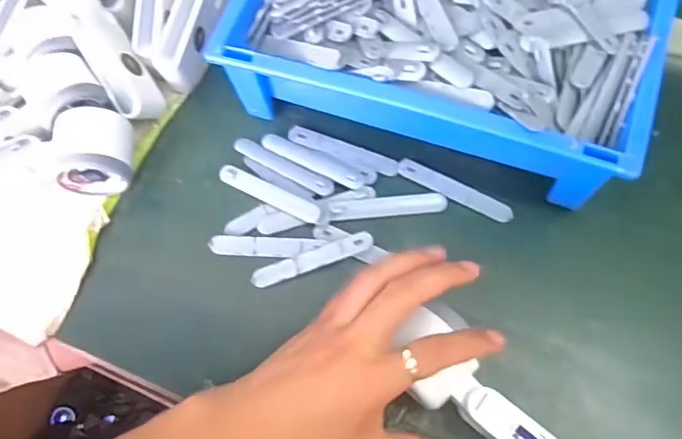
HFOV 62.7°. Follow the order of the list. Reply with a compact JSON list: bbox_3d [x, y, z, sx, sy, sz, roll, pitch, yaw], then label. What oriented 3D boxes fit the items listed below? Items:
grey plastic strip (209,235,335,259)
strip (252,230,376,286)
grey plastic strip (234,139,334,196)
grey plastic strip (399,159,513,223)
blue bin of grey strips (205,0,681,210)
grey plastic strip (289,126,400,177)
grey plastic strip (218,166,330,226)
[{"bbox_3d":[-0.056,0.021,0.438,0.093,0.008,0.016,4,69,4],"label":"grey plastic strip"},{"bbox_3d":[-0.022,0.031,0.429,0.096,0.004,0.015,-21,77,4],"label":"strip"},{"bbox_3d":[-0.048,-0.044,0.461,0.094,0.009,0.016,29,73,13],"label":"grey plastic strip"},{"bbox_3d":[0.090,-0.024,0.446,0.096,0.004,0.015,28,72,13],"label":"grey plastic strip"},{"bbox_3d":[0.079,-0.145,0.441,0.304,0.101,0.219,19,71,10],"label":"blue bin of grey strips"},{"bbox_3d":[0.001,-0.057,0.463,0.095,0.004,0.019,21,71,11],"label":"grey plastic strip"},{"bbox_3d":[-0.054,-0.020,0.449,0.100,0.005,0.016,24,80,15],"label":"grey plastic strip"}]

